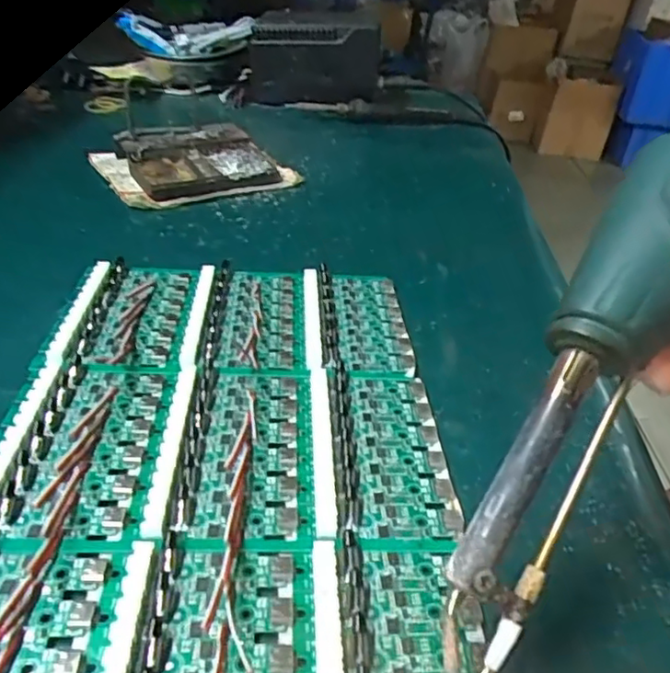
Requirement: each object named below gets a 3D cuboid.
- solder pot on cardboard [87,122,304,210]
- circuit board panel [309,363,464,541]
[{"bbox_3d":[-0.122,-0.155,0.526,0.147,0.030,0.118,-16,40,-29],"label":"solder pot on cardboard"},{"bbox_3d":[0.018,0.046,0.268,0.057,0.004,0.099,2,35,-6],"label":"circuit board panel"}]

